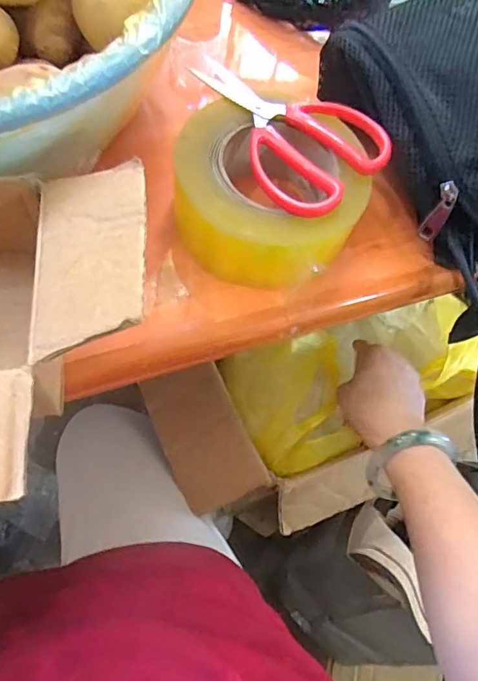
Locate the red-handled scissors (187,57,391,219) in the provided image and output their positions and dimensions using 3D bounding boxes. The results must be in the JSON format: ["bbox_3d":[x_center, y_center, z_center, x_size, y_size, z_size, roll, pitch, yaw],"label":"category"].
[{"bbox_3d":[0.024,-0.138,0.333,0.132,0.011,0.087,43,68,11],"label":"red-handled scissors"}]

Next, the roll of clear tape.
[{"bbox_3d":[0.019,-0.090,0.332,0.117,0.042,0.112,3,66,-6],"label":"roll of clear tape"}]

